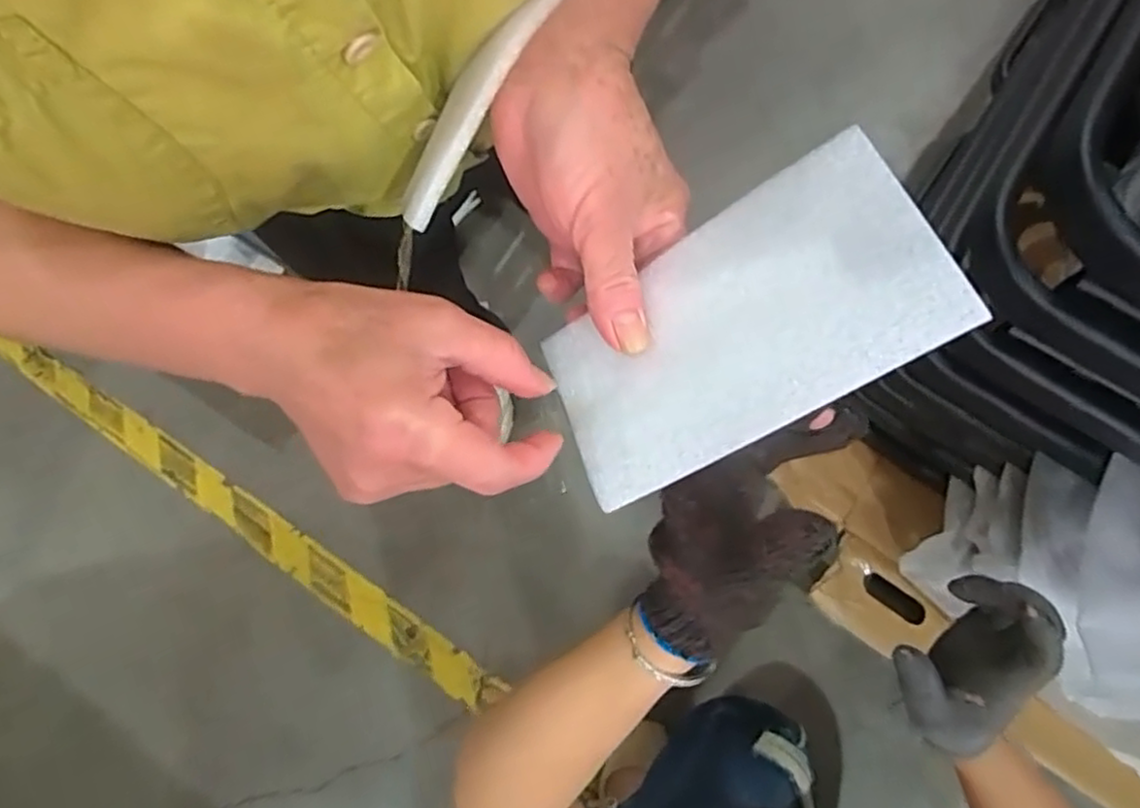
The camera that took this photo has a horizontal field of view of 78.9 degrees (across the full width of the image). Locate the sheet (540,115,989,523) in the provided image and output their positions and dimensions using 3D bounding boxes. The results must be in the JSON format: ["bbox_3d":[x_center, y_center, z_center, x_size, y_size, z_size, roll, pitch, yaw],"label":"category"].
[{"bbox_3d":[0.055,-0.026,0.247,0.139,0.005,0.078,-31,67,26],"label":"sheet"}]

